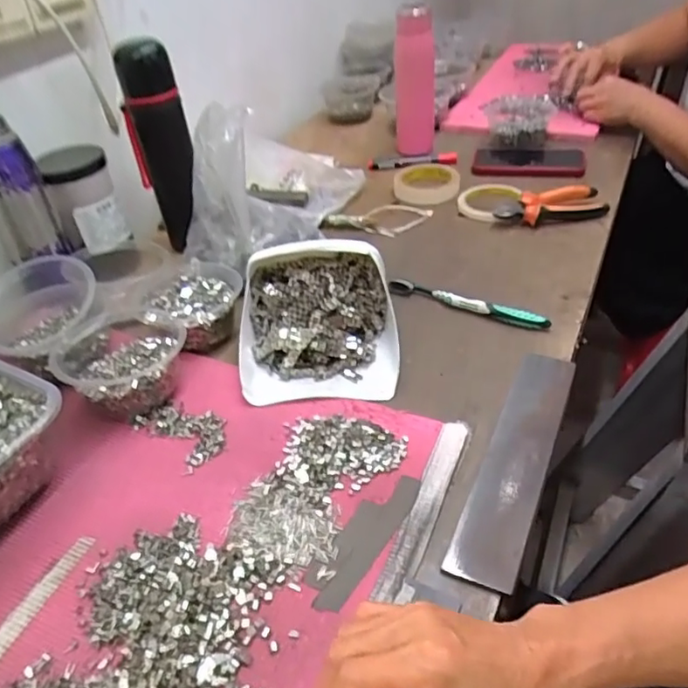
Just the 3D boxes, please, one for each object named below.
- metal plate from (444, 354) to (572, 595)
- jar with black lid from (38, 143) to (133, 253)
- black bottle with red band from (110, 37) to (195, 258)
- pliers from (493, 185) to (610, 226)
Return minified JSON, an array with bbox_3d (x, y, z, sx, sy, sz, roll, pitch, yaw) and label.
[{"bbox_3d":[0.146,0.088,0.478,0.048,0.008,0.243,21,46,17],"label":"metal plate"},{"bbox_3d":[-0.315,-0.177,0.705,0.074,0.096,0.089,-21,41,-16],"label":"jar with black lid"},{"bbox_3d":[-0.224,-0.240,0.718,0.071,0.233,0.051,-14,40,-10],"label":"black bottle with red band"},{"bbox_3d":[0.273,-0.186,0.766,0.140,0.031,0.057,-12,40,-8],"label":"pliers"}]

